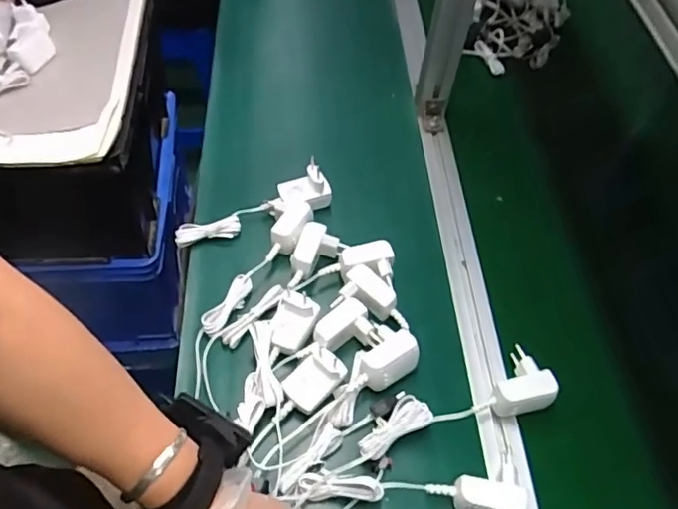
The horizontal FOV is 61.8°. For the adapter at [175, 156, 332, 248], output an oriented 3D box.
[{"bbox_3d":[-0.099,-0.054,0.662,0.188,0.043,0.045,-22,59,-19],"label":"adapter"}]

